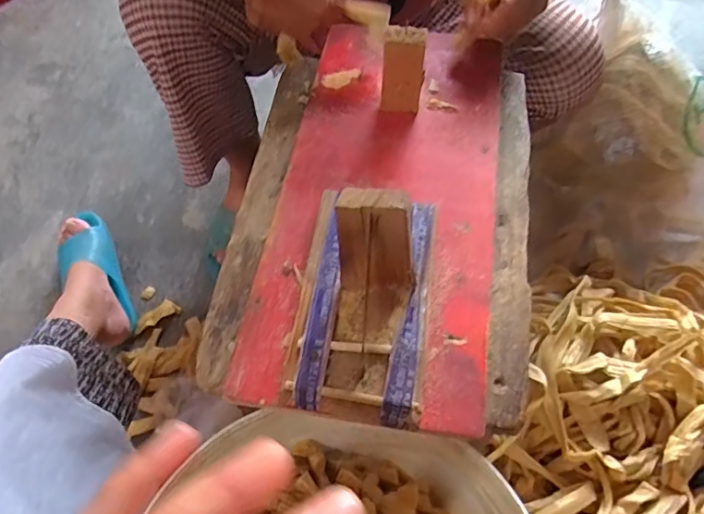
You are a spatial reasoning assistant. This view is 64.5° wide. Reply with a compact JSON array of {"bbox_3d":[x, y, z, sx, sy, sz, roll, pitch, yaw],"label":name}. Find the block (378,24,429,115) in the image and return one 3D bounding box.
[{"bbox_3d":[0.043,-0.153,0.462,0.033,0.074,0.018,6,61,7],"label":"block"}]

